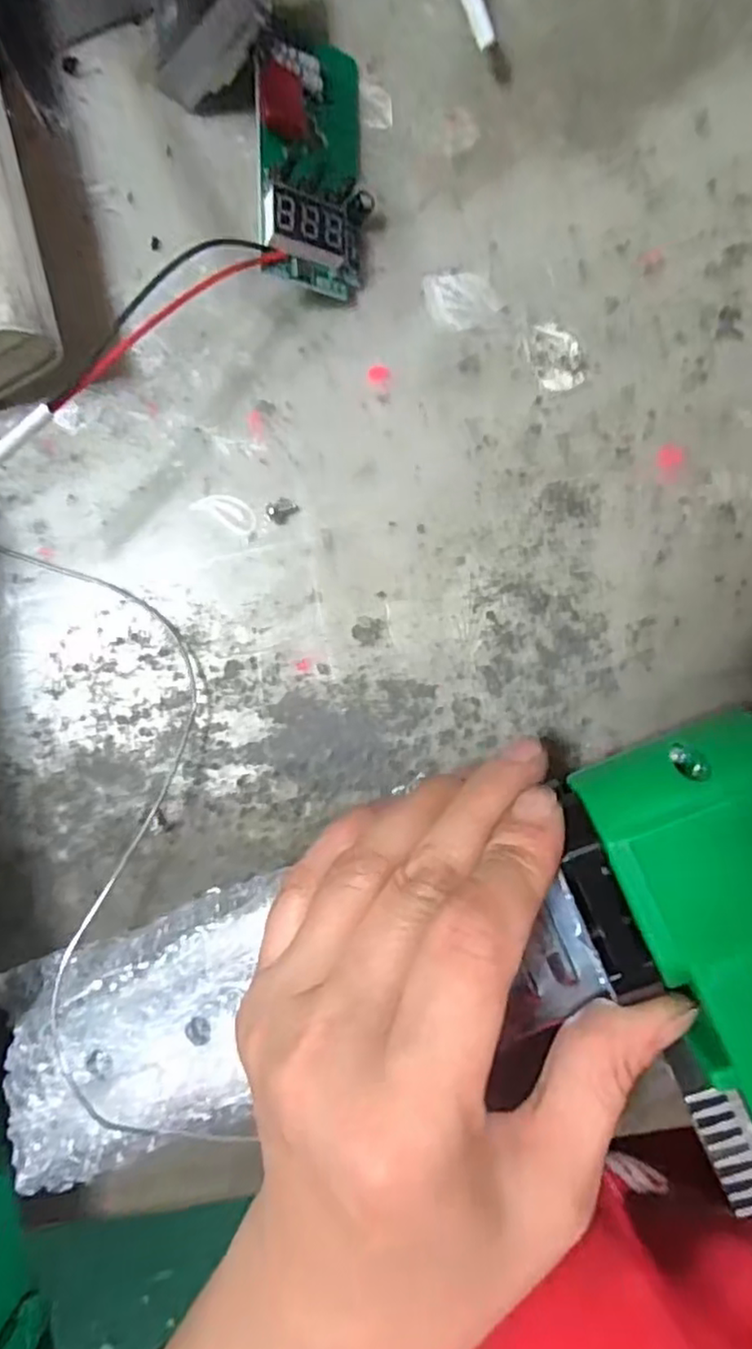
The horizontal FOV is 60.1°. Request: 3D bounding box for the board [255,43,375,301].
[{"bbox_3d":[-0.019,-0.155,0.193,0.037,0.011,0.076,5,83,-40],"label":"board"}]

